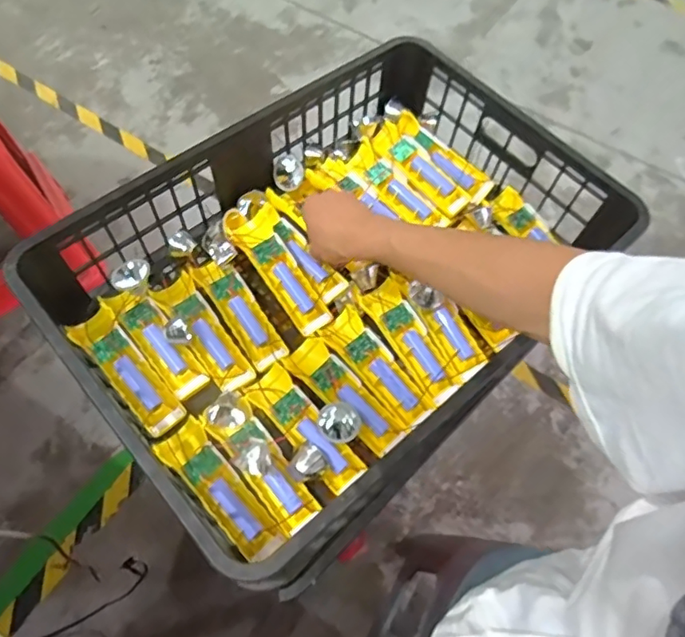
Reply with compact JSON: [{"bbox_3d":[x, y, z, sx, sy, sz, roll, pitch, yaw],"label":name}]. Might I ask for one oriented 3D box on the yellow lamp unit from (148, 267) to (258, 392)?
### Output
[{"bbox_3d":[-0.160,0.017,0.627,0.048,0.021,0.161,-32,68,-18],"label":"yellow lamp unit"}]

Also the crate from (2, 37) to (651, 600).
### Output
[{"bbox_3d":[0.003,-0.062,0.615,0.567,0.154,0.406,-40,71,-21],"label":"crate"}]

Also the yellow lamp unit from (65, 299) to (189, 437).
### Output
[{"bbox_3d":[-0.233,0.055,0.595,0.048,0.034,0.155,-39,70,-20],"label":"yellow lamp unit"}]

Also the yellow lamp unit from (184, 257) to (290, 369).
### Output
[{"bbox_3d":[-0.119,-0.009,0.641,0.044,0.020,0.152,-32,68,-18],"label":"yellow lamp unit"}]

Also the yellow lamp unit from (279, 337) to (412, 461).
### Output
[{"bbox_3d":[0.004,0.083,0.602,0.150,0.027,0.047,42,68,18],"label":"yellow lamp unit"}]

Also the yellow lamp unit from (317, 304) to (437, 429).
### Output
[{"bbox_3d":[0.040,0.056,0.620,0.045,0.021,0.150,-36,69,-19],"label":"yellow lamp unit"}]

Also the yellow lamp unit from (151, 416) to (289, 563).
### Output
[{"bbox_3d":[-0.124,0.170,0.553,0.045,0.028,0.162,-39,70,-20],"label":"yellow lamp unit"}]

